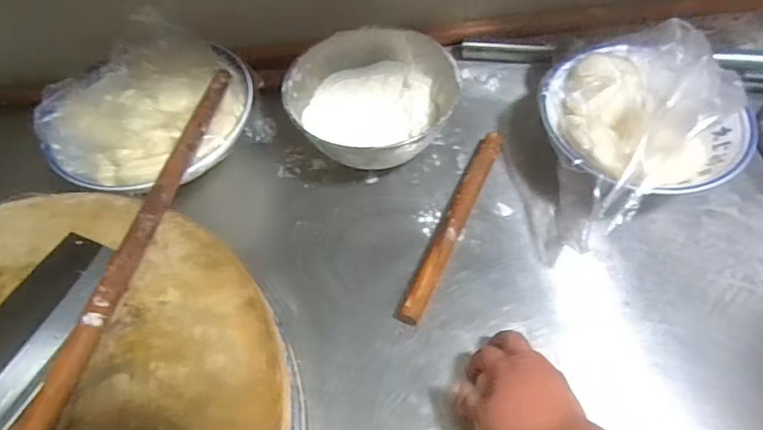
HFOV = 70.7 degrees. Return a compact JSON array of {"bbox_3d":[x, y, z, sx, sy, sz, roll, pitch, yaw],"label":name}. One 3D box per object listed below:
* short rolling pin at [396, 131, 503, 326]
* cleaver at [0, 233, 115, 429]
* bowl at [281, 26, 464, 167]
[{"bbox_3d":[0.085,0.008,0.625,0.028,0.026,0.265,20,60,16],"label":"short rolling pin"},{"bbox_3d":[-0.335,0.139,0.433,0.095,0.029,0.300,24,61,18],"label":"cleaver"},{"bbox_3d":[-0.009,-0.132,0.681,0.204,0.095,0.182,-19,58,-8],"label":"bowl"}]

